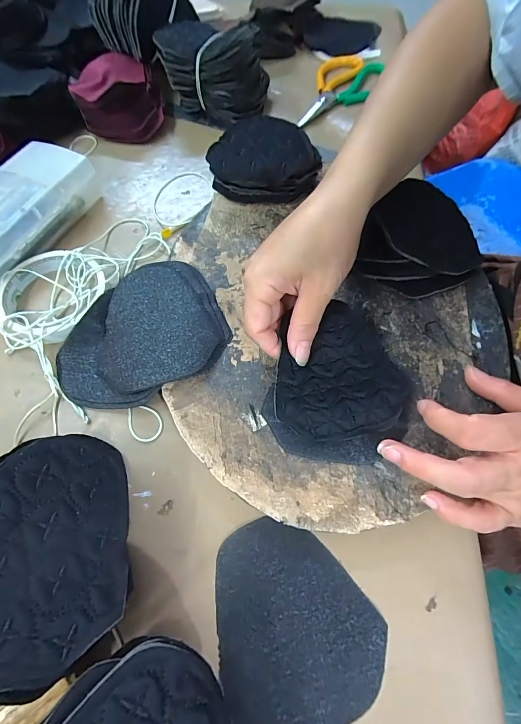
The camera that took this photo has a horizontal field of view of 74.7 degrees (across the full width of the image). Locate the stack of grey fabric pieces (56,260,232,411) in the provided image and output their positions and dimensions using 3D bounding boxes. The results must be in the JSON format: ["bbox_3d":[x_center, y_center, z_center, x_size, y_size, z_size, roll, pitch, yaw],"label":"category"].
[{"bbox_3d":[-0.098,-0.024,0.276,0.132,0.018,0.109,-24,66,-12],"label":"stack of grey fabric pieces"}]

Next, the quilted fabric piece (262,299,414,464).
[{"bbox_3d":[0.059,0.014,0.251,0.099,0.022,0.112,12,64,8],"label":"quilted fabric piece"}]

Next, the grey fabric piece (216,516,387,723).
[{"bbox_3d":[0.019,0.154,0.207,0.093,0.004,0.108,-17,64,-7],"label":"grey fabric piece"}]

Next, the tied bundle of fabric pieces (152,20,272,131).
[{"bbox_3d":[-0.058,-0.351,0.415,0.109,0.079,0.078,8,64,4],"label":"tied bundle of fabric pieces"}]

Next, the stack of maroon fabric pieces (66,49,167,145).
[{"bbox_3d":[-0.169,-0.318,0.413,0.096,0.056,0.111,-10,64,-5],"label":"stack of maroon fabric pieces"}]

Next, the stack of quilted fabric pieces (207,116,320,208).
[{"bbox_3d":[0.003,-0.211,0.356,0.107,0.046,0.106,-3,63,-1],"label":"stack of quilted fabric pieces"}]

